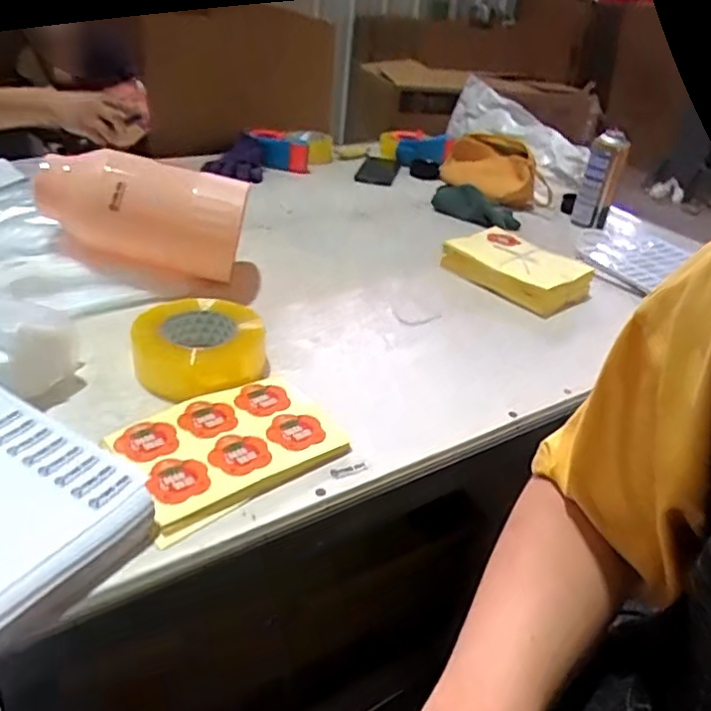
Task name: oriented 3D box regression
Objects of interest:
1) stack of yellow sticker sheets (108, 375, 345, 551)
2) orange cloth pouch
[{"bbox_3d":[-0.116,0.079,0.575,0.188,0.016,0.135,-20,42,-36],"label":"stack of yellow sticker sheets"},{"bbox_3d":[0.264,-0.365,1.227,0.179,0.098,0.151,10,32,5],"label":"orange cloth pouch"}]

